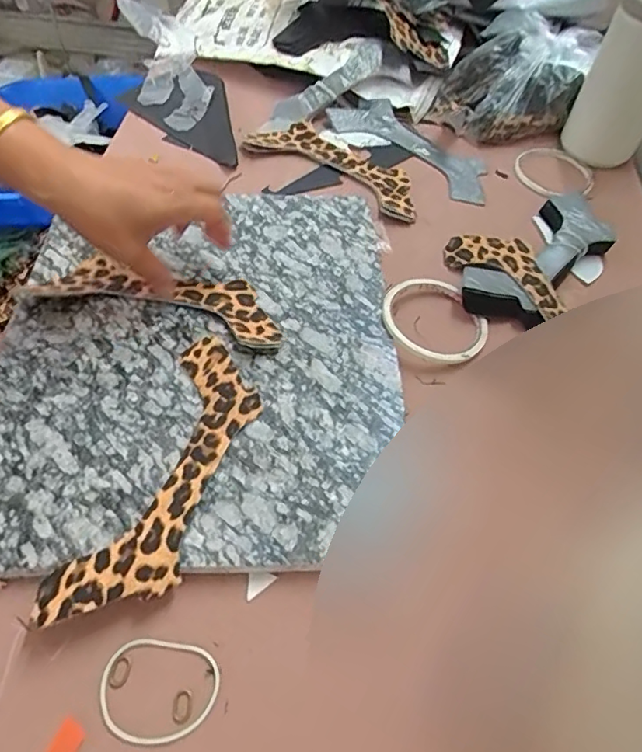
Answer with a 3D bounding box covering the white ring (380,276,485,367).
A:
[{"bbox_3d":[0.095,-0.048,0.444,0.086,0.009,0.087,7,54,-9],"label":"white ring"}]

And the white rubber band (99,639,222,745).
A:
[{"bbox_3d":[-0.090,0.175,0.293,0.065,0.004,0.049,9,56,2],"label":"white rubber band"}]

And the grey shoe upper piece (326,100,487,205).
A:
[{"bbox_3d":[0.104,-0.265,0.604,0.215,0.014,0.071,40,62,21],"label":"grey shoe upper piece"}]

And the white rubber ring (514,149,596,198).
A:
[{"bbox_3d":[0.263,-0.230,0.592,0.085,0.013,0.093,2,56,-3],"label":"white rubber ring"}]

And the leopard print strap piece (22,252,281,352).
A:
[{"bbox_3d":[-0.131,-0.067,0.437,0.213,0.008,0.062,13,56,6],"label":"leopard print strap piece"}]

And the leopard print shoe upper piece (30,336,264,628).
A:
[{"bbox_3d":[-0.098,0.061,0.349,0.068,0.011,0.205,16,56,7],"label":"leopard print shoe upper piece"}]

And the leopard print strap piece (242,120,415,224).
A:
[{"bbox_3d":[0.017,-0.229,0.576,0.216,0.013,0.068,30,59,16],"label":"leopard print strap piece"}]

